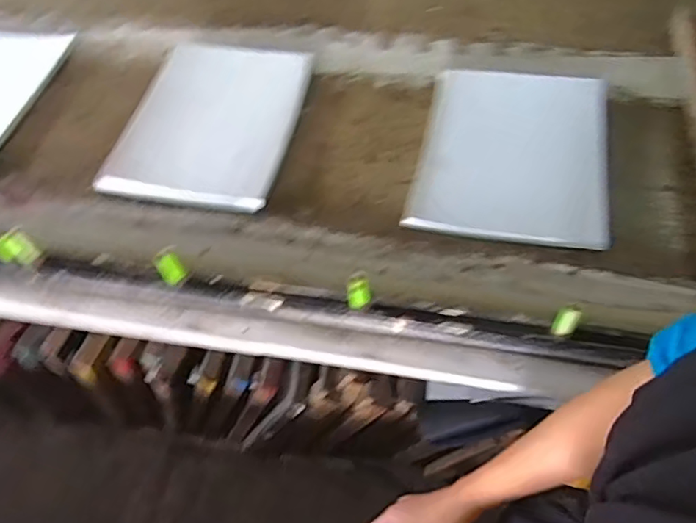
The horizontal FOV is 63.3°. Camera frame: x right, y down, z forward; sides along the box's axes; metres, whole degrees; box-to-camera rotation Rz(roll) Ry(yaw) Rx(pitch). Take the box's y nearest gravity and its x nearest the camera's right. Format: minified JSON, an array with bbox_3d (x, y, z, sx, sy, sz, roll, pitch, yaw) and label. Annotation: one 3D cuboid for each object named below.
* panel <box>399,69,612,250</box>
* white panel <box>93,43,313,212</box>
[{"bbox_3d":[0.198,-0.134,0.674,0.215,0.023,0.261,8,58,9],"label":"panel"},{"bbox_3d":[-0.174,-0.182,0.726,0.207,0.031,0.258,8,58,9],"label":"white panel"}]

